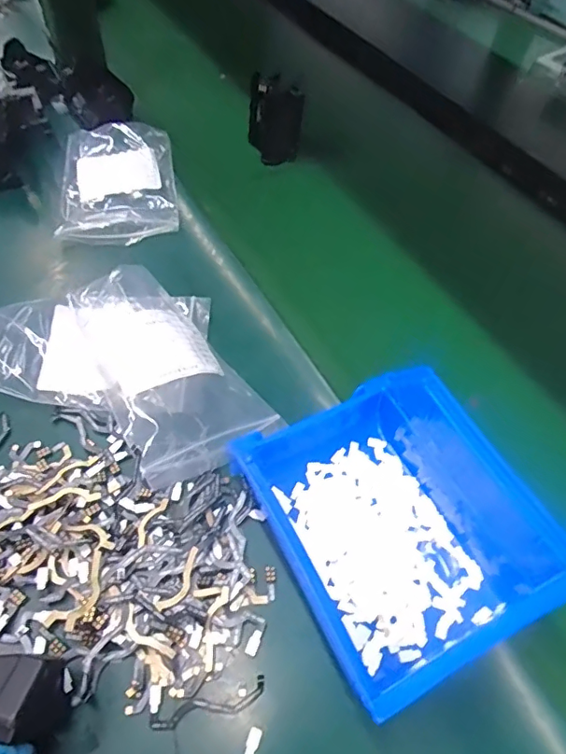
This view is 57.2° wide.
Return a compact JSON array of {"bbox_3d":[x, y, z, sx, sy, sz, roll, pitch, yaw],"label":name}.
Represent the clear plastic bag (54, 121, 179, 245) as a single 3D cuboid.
[{"bbox_3d":[-0.146,-0.179,0.458,0.097,0.019,0.149,-7,55,-7],"label":"clear plastic bag"}]

